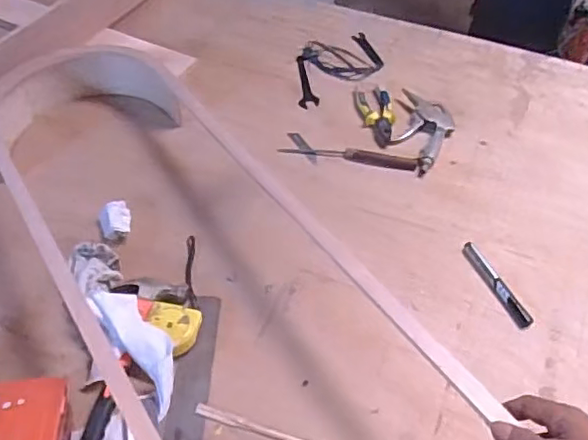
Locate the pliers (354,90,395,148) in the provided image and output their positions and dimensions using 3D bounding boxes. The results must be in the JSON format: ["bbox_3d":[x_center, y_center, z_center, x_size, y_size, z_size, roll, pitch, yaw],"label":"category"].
[{"bbox_3d":[0.147,-0.183,1.036,0.059,0.014,0.134,-5,48,-6],"label":"pliers"}]

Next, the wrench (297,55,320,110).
[{"bbox_3d":[0.020,-0.262,1.120,0.036,0.011,0.149,-5,51,-7],"label":"wrench"}]

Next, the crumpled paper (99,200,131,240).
[{"bbox_3d":[-0.265,0.000,0.882,0.044,0.027,0.054,-17,51,-17],"label":"crumpled paper"}]

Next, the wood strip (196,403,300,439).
[{"bbox_3d":[-0.013,0.251,0.684,0.210,0.007,0.013,14,49,10],"label":"wood strip"}]

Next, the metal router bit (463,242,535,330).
[{"bbox_3d":[0.280,0.087,0.824,0.020,0.012,0.143,-18,51,-18],"label":"metal router bit"}]

